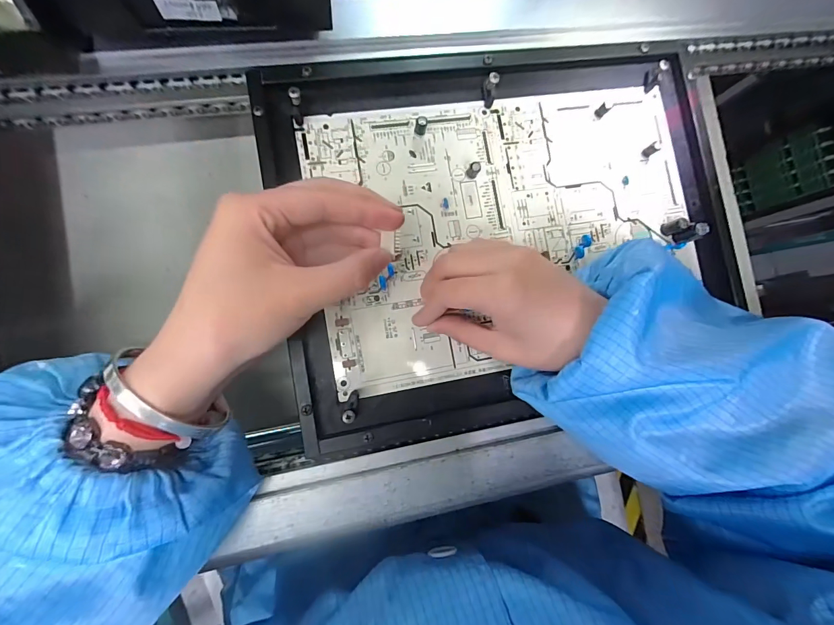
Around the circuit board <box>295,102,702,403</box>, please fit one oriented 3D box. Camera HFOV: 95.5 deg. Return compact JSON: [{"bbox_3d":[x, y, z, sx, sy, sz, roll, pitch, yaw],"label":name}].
[{"bbox_3d":[0.070,-0.059,0.277,0.278,0.007,0.193,-10,85,-8],"label":"circuit board"}]

